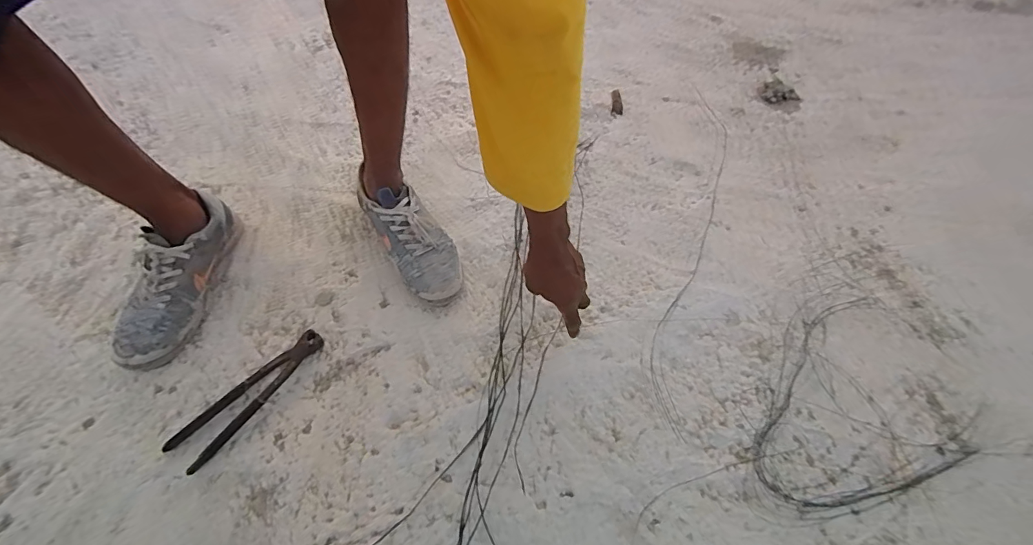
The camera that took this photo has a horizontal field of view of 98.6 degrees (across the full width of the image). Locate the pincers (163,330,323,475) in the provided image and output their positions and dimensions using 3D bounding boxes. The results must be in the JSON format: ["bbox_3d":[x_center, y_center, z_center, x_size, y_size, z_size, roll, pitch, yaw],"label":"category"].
[{"bbox_3d":[-0.366,0.162,0.611,0.059,0.016,0.216,30,60,16],"label":"pincers"}]

